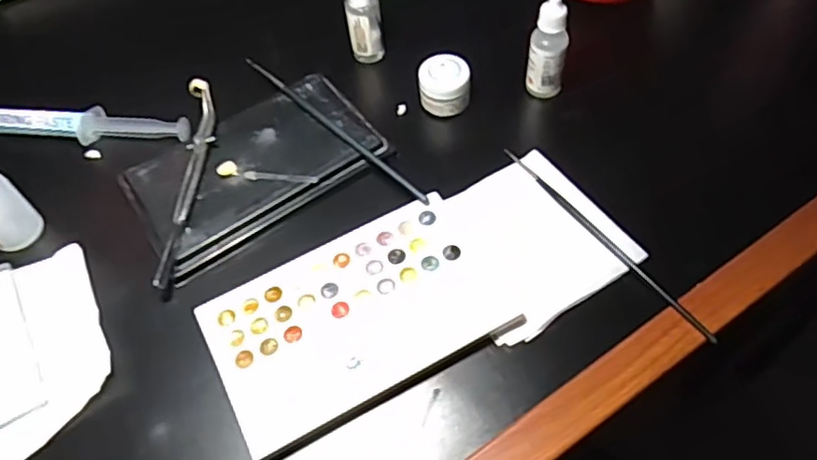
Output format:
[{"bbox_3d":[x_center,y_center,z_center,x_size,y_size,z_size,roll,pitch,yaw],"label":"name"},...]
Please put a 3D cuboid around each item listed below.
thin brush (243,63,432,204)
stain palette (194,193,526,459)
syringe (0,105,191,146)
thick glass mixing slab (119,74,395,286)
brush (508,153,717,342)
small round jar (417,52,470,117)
[{"bbox_3d":[-0.050,-0.069,0.404,0.006,0.009,0.173,-39,64,-20],"label":"thin brush"},{"bbox_3d":[-0.027,0.045,0.337,0.150,0.005,0.093,-27,60,-13],"label":"stain palette"},{"bbox_3d":[-0.220,-0.072,0.433,0.145,0.015,0.025,1,58,3],"label":"syringe"},{"bbox_3d":[-0.097,-0.042,0.399,0.150,0.015,0.088,-32,62,-16],"label":"thick glass mixing slab"},{"bbox_3d":[0.108,0.003,0.356,0.005,0.006,0.159,-32,62,-16],"label":"brush"},{"bbox_3d":[0.024,-0.097,0.418,0.033,0.024,0.035,-1,58,2],"label":"small round jar"}]

